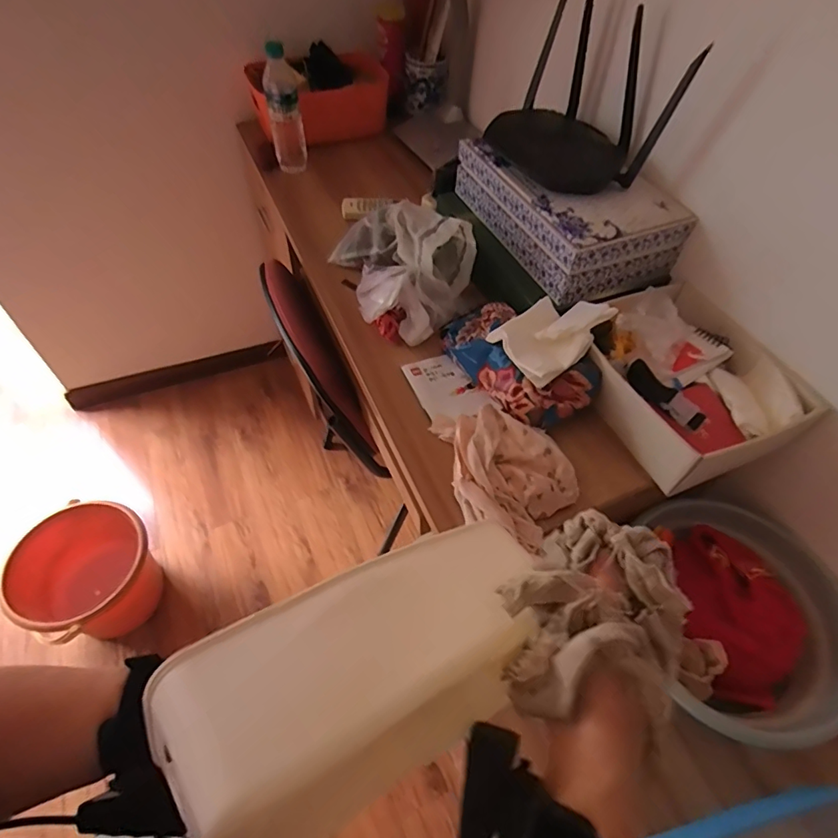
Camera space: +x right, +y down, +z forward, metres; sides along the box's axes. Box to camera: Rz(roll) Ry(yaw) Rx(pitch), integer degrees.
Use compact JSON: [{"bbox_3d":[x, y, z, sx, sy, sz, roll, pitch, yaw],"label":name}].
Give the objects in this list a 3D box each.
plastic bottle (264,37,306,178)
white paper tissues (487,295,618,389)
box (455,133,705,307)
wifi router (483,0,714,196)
[{"bbox_3d":[-0.271,-0.617,1.011,0.070,0.233,0.067,-8,54,-9],"label":"plastic bottle"},{"bbox_3d":[0.179,-0.122,0.677,0.152,0.039,0.110,-35,62,-25],"label":"white paper tissues"},{"bbox_3d":[0.227,-0.348,0.798,0.207,0.100,0.347,-20,57,-17],"label":"box"},{"bbox_3d":[0.242,-0.470,0.726,0.185,0.180,0.284,-22,58,-19],"label":"wifi router"}]

